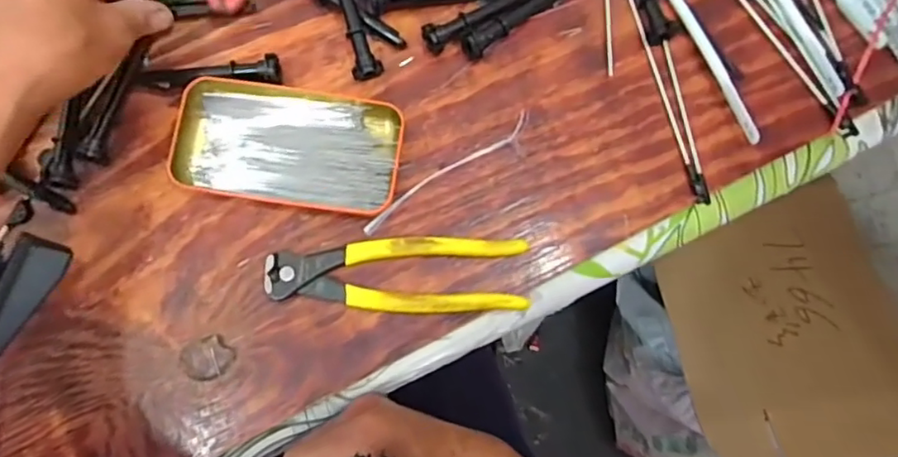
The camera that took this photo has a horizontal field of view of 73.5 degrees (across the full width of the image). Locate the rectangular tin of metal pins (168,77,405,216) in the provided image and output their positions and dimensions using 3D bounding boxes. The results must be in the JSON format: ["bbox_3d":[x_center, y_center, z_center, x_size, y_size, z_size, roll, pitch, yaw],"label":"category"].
[{"bbox_3d":[-0.103,-0.053,0.393,0.142,0.018,0.076,9,82,0],"label":"rectangular tin of metal pins"}]

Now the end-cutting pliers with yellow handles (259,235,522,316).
[{"bbox_3d":[-0.034,0.031,0.391,0.164,0.015,0.048,0,82,-2],"label":"end-cutting pliers with yellow handles"}]

